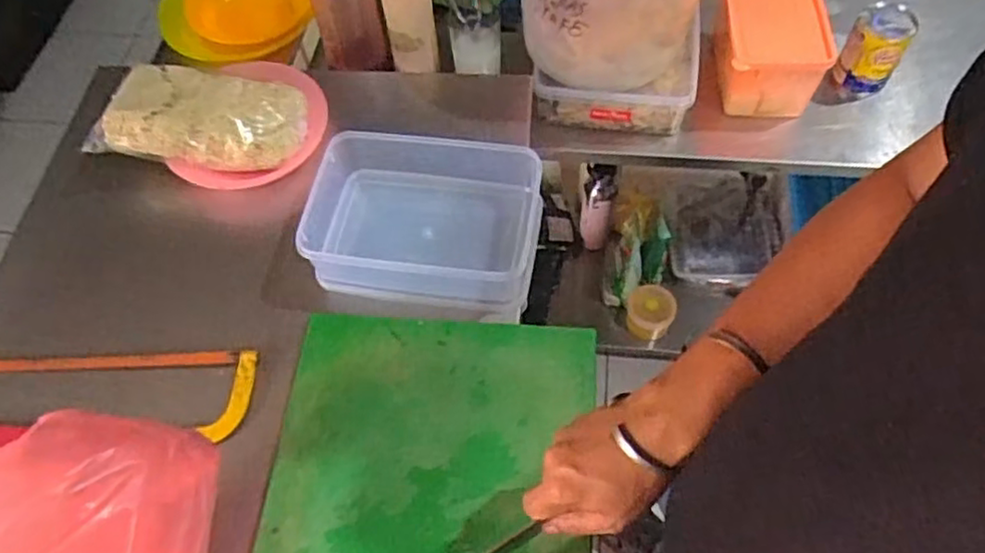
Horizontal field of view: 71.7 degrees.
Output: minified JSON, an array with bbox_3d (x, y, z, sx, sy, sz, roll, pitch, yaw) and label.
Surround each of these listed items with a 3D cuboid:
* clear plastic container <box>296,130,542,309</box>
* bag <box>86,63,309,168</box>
[{"bbox_3d":[-0.076,-0.063,0.753,0.245,0.078,0.175,5,60,6],"label":"clear plastic container"},{"bbox_3d":[-0.343,-0.194,0.815,0.234,0.061,0.118,-1,60,2],"label":"bag"}]

